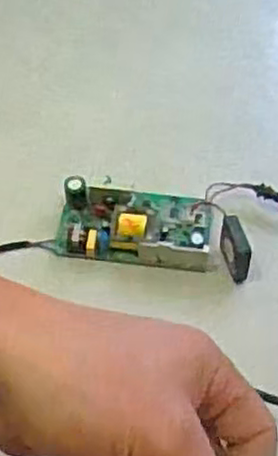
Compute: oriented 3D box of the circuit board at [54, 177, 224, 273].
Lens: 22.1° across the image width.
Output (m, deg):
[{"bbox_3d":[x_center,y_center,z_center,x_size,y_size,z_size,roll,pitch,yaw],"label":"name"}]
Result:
[{"bbox_3d":[0.000,-0.003,0.584,0.130,0.034,0.071,3,53,1],"label":"circuit board"}]

